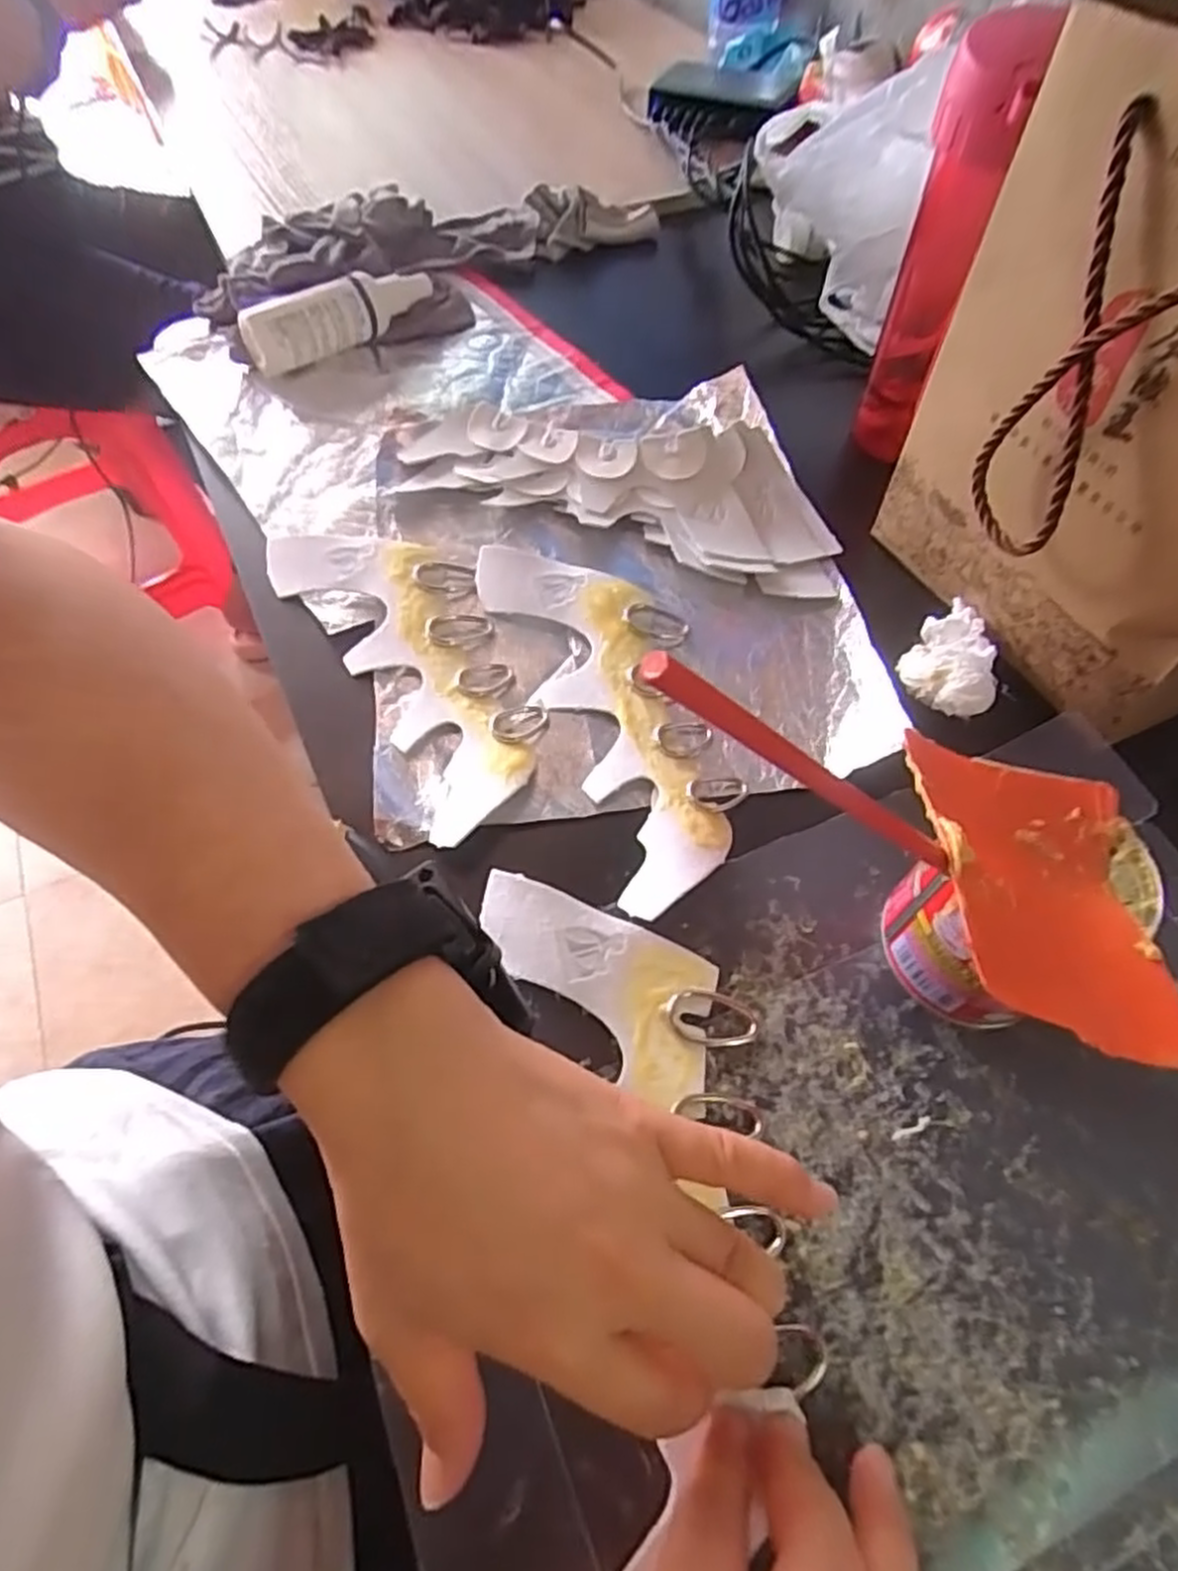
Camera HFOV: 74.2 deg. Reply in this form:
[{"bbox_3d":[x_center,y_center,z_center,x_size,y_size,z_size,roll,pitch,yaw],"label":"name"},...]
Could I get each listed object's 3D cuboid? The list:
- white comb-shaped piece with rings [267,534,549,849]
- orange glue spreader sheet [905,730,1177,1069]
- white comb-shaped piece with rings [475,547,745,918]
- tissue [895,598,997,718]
[{"bbox_3d":[-0.085,-0.065,0.381,0.084,0.010,0.205,-25,61,-16],"label":"white comb-shaped piece with rings"},{"bbox_3d":[0.135,0.028,0.232,0.075,0.015,0.099,18,45,-15],"label":"orange glue spreader sheet"},{"bbox_3d":[0.014,-0.041,0.365,0.080,0.011,0.212,-16,59,-11],"label":"white comb-shaped piece with rings"},{"bbox_3d":[0.175,-0.060,0.372,0.043,0.019,0.061,30,62,17],"label":"tissue"}]

